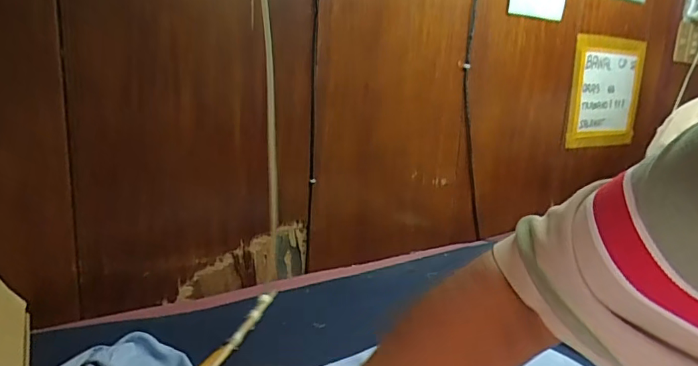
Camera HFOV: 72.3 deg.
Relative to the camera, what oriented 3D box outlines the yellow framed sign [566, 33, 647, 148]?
[{"bbox_3d":[0.786,-0.276,1.450,0.339,0.318,0.012,-6,10,-30],"label":"yellow framed sign"}]

